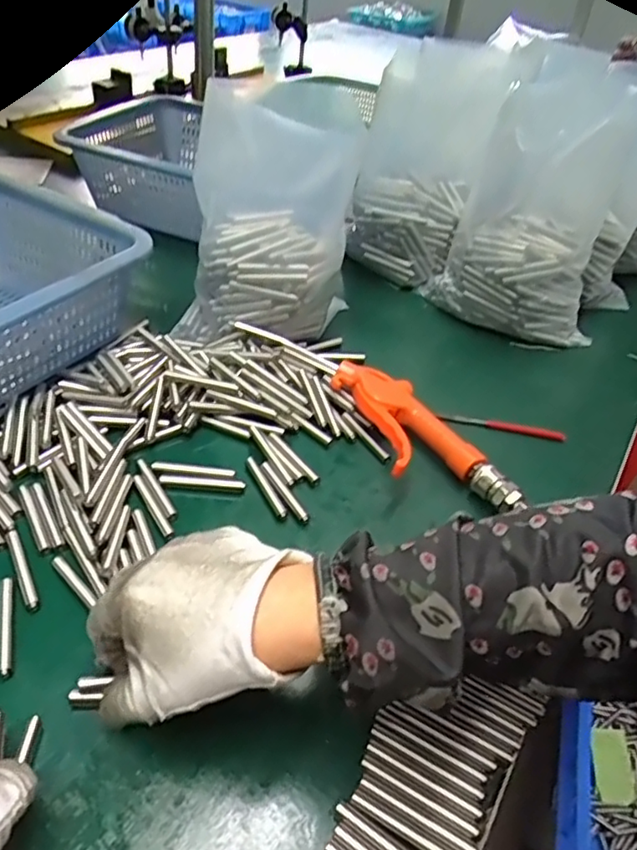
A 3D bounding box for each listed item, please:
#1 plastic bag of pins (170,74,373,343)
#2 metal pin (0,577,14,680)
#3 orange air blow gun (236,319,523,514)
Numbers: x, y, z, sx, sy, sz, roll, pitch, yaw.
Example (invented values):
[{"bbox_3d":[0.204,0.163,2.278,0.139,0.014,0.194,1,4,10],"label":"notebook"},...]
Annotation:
[{"bbox_3d":[-0.042,-0.176,0.503,0.140,0.179,0.100,4,42,-5],"label":"plastic bag of pins"},{"bbox_3d":[-0.171,0.110,0.330,0.007,0.007,0.058,-9,44,-17],"label":"metal pin"},{"bbox_3d":[0.042,-0.009,0.469,0.092,0.036,0.253,-20,48,-27],"label":"orange air blow gun"}]

